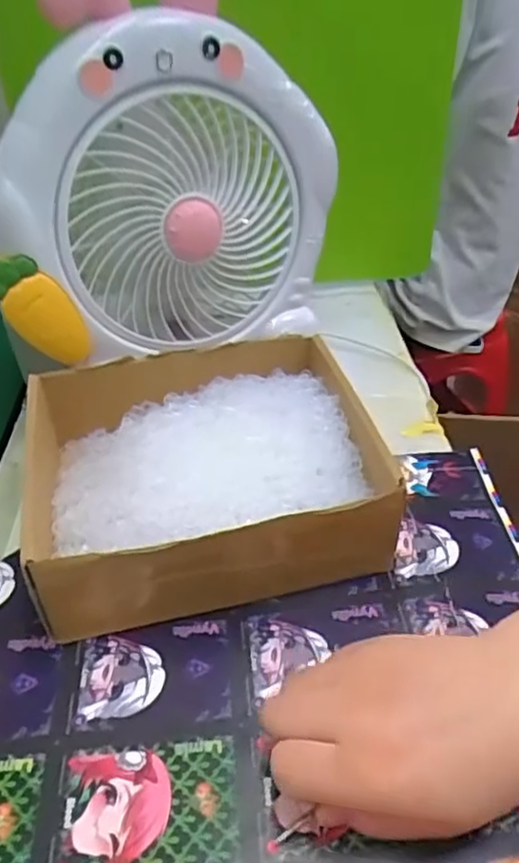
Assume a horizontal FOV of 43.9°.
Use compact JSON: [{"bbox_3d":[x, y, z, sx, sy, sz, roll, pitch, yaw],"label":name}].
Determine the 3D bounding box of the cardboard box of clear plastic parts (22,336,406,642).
[{"bbox_3d":[-0.039,0.028,0.410,0.218,0.070,0.185,-9,40,-9],"label":"cardboard box of clear plastic parts"}]

